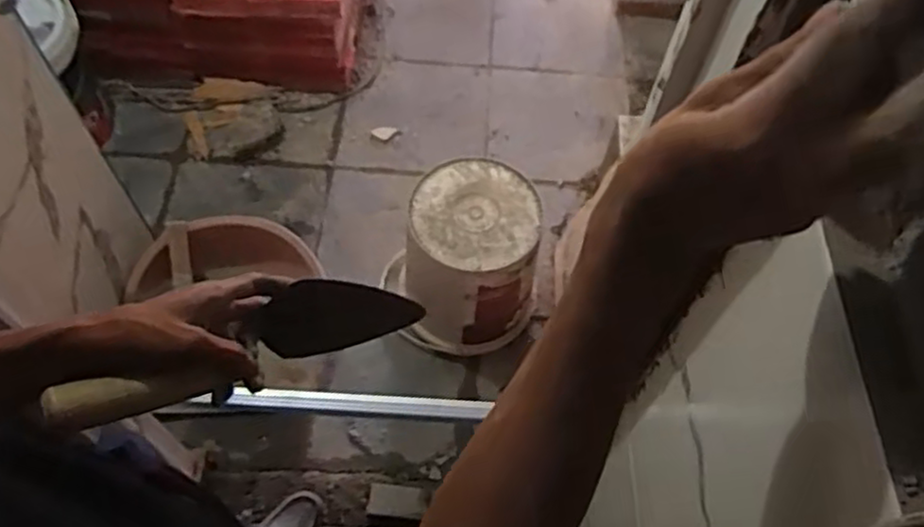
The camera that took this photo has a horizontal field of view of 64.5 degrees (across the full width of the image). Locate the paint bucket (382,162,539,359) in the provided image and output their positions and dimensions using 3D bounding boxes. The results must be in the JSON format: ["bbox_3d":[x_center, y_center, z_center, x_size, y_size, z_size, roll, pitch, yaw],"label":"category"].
[{"bbox_3d":[0.004,-0.012,1.566,0.289,0.299,0.304,8,60,2],"label":"paint bucket"}]

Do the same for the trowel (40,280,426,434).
[{"bbox_3d":[-0.155,0.063,0.552,0.280,0.082,0.043,-19,60,-39],"label":"trowel"}]

